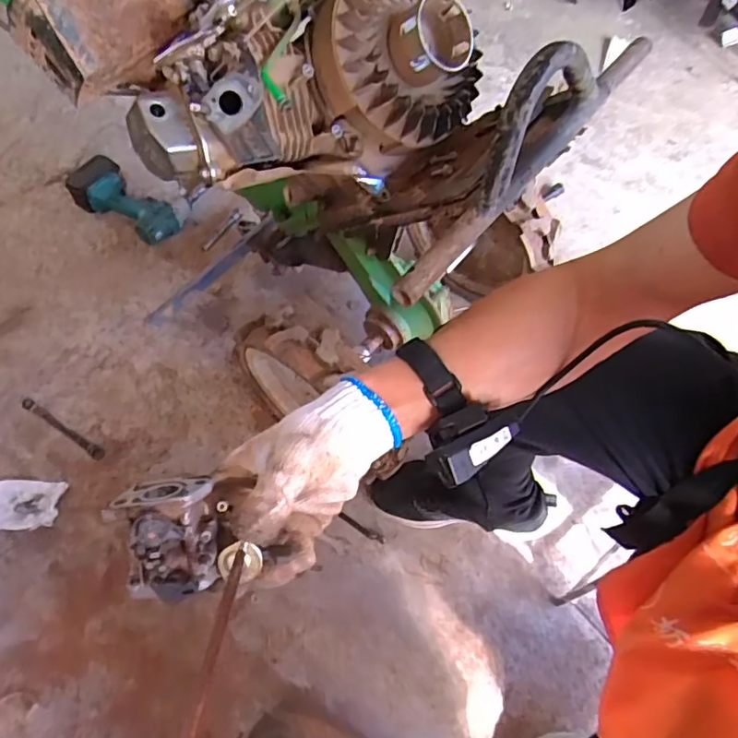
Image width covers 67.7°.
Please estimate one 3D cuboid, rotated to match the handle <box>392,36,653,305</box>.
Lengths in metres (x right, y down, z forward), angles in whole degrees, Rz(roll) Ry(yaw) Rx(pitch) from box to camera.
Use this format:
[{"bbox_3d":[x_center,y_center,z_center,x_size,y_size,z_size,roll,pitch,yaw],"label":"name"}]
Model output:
[{"bbox_3d":[0.148,-0.212,0.465,0.030,0.099,0.393,35,68,18],"label":"handle"}]

